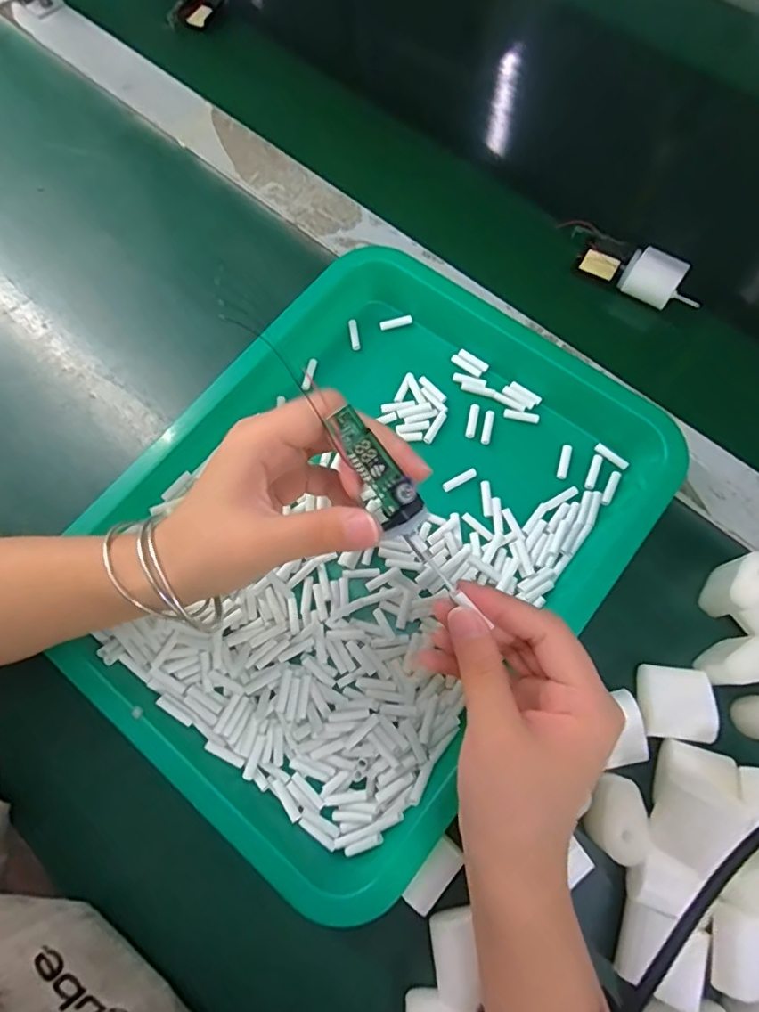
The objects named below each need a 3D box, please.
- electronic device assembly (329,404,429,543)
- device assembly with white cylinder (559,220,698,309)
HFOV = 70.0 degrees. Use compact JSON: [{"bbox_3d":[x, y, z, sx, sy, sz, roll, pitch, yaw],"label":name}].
[{"bbox_3d":[-0.001,-0.012,0.202,0.017,0.009,0.049,-35,97,-10],"label":"electronic device assembly"},{"bbox_3d":[0.183,-0.176,0.406,0.107,0.035,0.036,34,76,12],"label":"device assembly with white cylinder"}]

